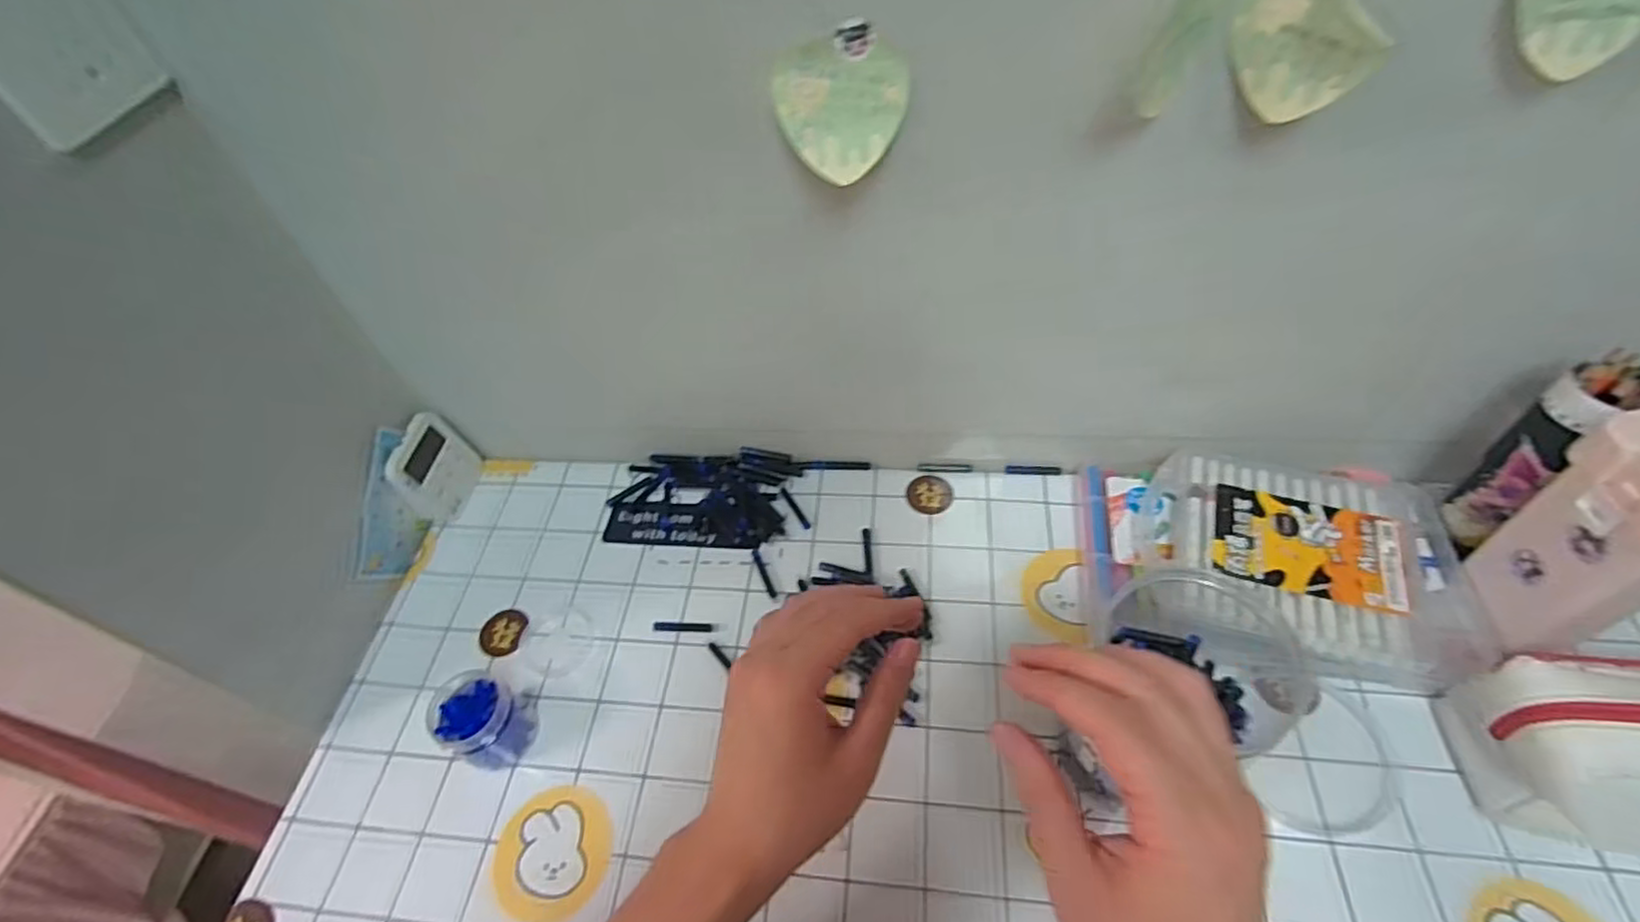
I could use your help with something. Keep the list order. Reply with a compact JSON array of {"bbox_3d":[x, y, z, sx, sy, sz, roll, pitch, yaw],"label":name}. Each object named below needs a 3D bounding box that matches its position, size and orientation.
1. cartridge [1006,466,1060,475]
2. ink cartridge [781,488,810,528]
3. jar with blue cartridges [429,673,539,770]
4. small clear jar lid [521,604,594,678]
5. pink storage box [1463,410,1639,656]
[{"bbox_3d":[0.184,0.008,0.611,0.046,0.006,0.007,2,52,6],"label":"cartridge"},{"bbox_3d":[-0.022,0.040,0.611,0.007,0.004,0.048,-26,54,-15],"label":"ink cartridge"},{"bbox_3d":[-0.231,0.179,0.488,0.052,0.055,0.051,-2,51,3],"label":"jar with blue cartridges"},{"bbox_3d":[-0.205,0.140,0.551,0.055,0.007,0.056,-2,51,3],"label":"small clear jar lid"},{"bbox_3d":[0.475,0.050,0.426,0.065,0.157,0.085,-5,51,1],"label":"pink storage box"}]

